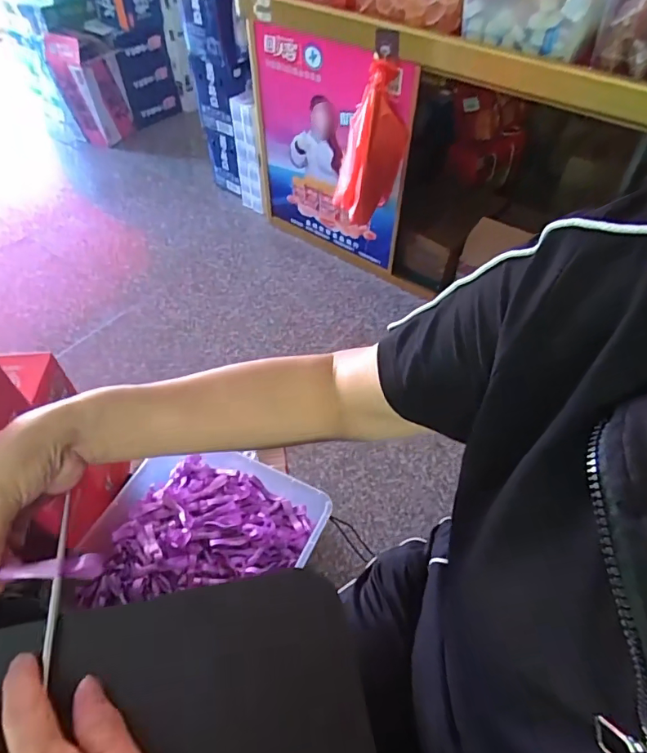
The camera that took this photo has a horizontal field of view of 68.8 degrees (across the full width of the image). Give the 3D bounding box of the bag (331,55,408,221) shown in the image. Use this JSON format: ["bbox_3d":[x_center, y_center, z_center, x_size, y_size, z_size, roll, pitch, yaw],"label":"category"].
[{"bbox_3d":[0.136,-0.628,1.294,0.166,0.374,0.111,-22,54,-18],"label":"bag"}]

